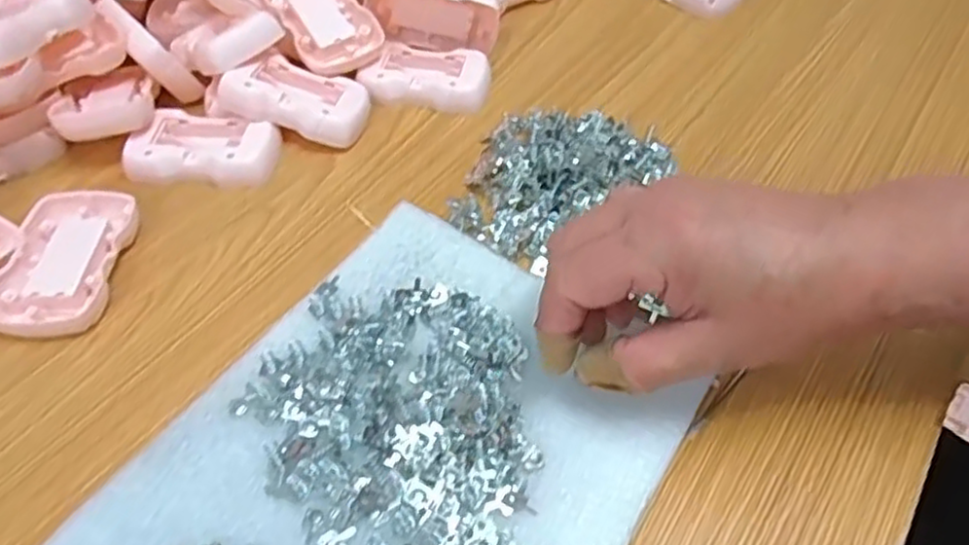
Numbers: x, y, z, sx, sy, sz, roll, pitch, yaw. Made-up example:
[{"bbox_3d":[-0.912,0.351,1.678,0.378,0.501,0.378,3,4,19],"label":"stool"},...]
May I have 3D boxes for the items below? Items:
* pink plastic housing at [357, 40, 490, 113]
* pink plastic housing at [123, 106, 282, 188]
[{"bbox_3d":[-0.037,-0.129,0.467,0.079,0.020,0.049,5,49,4],"label":"pink plastic housing"},{"bbox_3d":[-0.164,-0.073,0.419,0.080,0.019,0.050,3,49,2],"label":"pink plastic housing"}]

